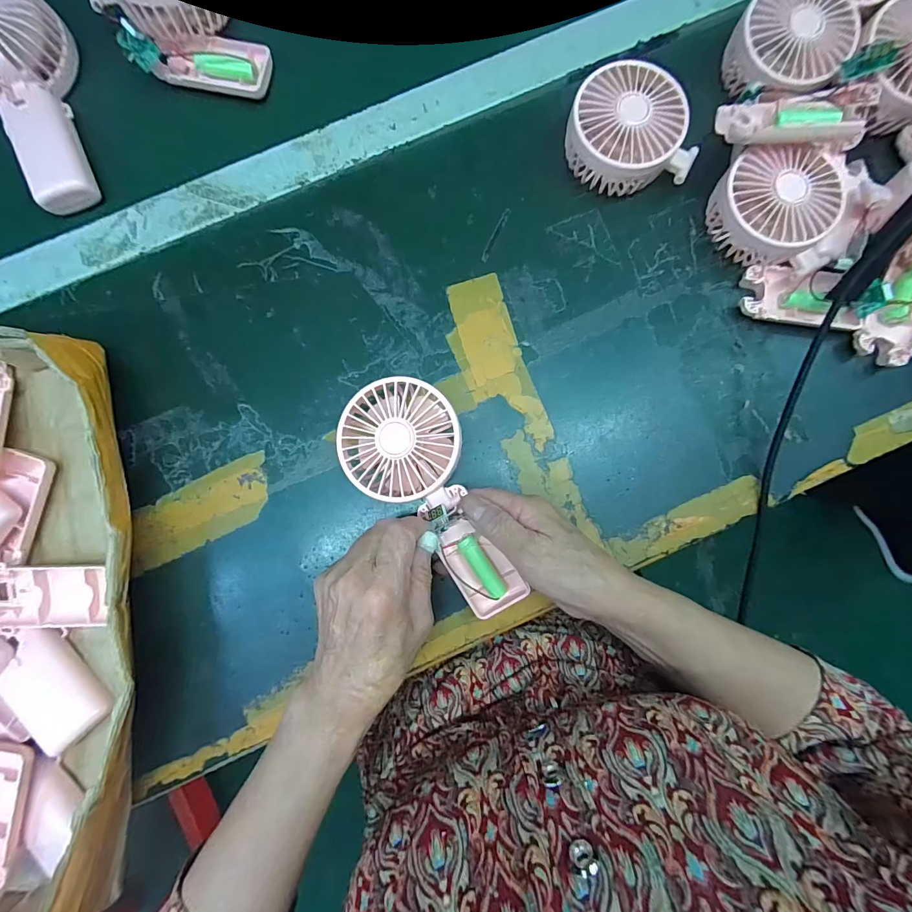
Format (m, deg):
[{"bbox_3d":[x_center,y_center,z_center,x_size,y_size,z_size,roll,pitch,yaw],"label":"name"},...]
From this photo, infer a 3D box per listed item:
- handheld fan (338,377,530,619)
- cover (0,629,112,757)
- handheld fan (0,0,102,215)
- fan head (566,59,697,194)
[{"bbox_3d":[-0.015,0.032,0.295,0.080,0.030,0.181,-30,94,-3],"label":"handheld fan"},{"bbox_3d":[-0.286,0.162,0.289,0.043,0.020,0.084,-37,86,-23],"label":"cover"},{"bbox_3d":[-0.329,-0.284,0.317,0.080,0.049,0.159,-29,86,-3],"label":"handheld fan"},{"bbox_3d":[0.136,-0.255,0.327,0.097,0.043,0.085,-7,86,-1],"label":"fan head"}]

